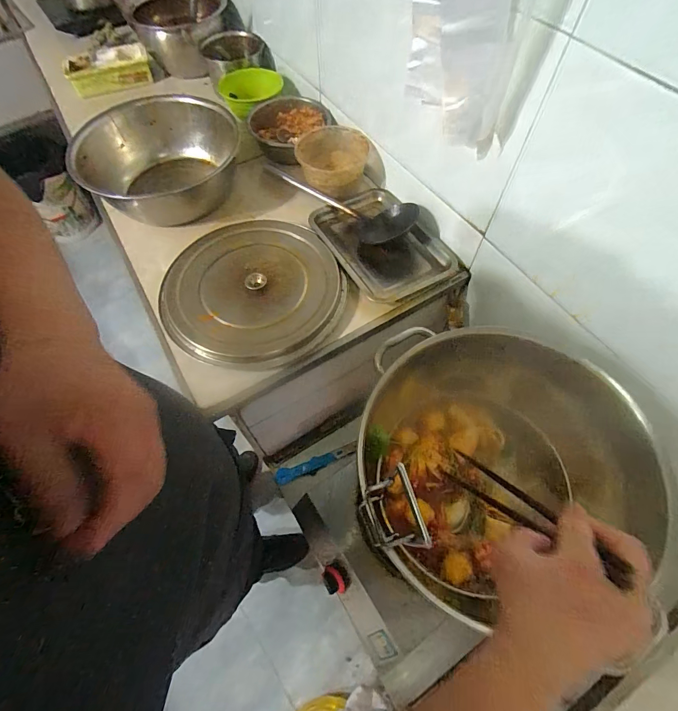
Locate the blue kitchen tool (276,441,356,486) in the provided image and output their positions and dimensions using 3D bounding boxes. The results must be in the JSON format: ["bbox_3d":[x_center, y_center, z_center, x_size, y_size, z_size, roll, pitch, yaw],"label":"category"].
[{"bbox_3d":[-0.058,0.288,0.973,0.221,0.020,0.043,-16,62,-8],"label":"blue kitchen tool"}]

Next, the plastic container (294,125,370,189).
[{"bbox_3d":[-0.017,-0.444,0.847,0.155,0.071,0.151,0,61,1],"label":"plastic container"}]

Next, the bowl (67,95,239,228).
[{"bbox_3d":[-0.414,-0.437,0.834,0.342,0.095,0.329,0,61,1],"label":"bowl"}]

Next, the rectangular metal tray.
[{"bbox_3d":[0.087,-0.238,0.786,0.201,0.038,0.294,-25,64,-12],"label":"rectangular metal tray"}]

